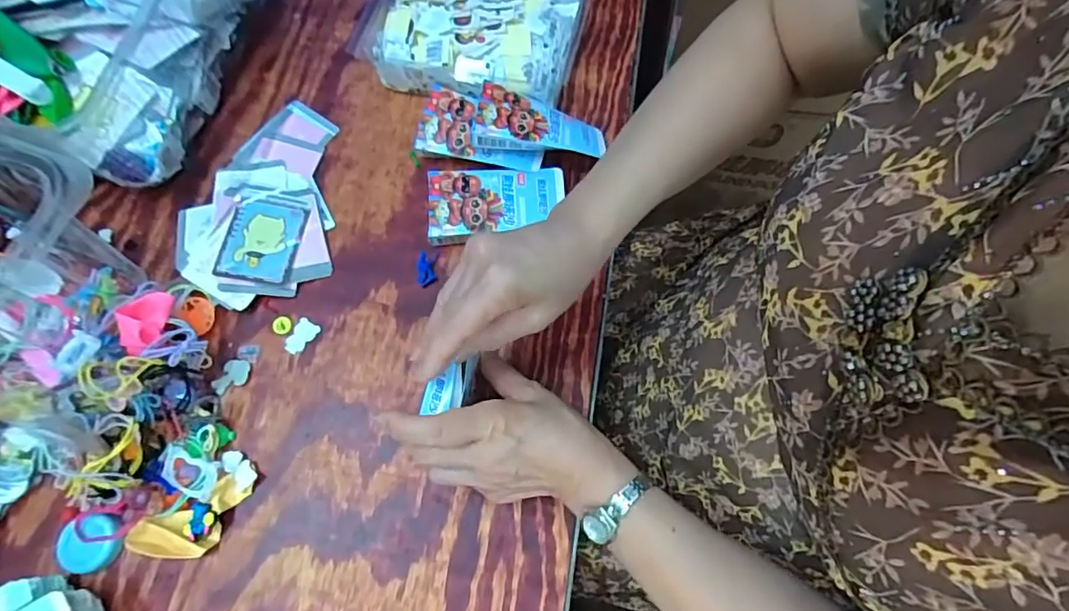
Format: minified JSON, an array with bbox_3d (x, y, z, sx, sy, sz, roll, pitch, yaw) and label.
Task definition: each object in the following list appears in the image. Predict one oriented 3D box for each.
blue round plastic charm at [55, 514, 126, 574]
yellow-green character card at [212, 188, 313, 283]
[{"bbox_3d":[-0.331,0.177,0.414,0.046,0.012,0.039,-4,69,0],"label":"blue round plastic charm"},{"bbox_3d":[-0.245,-0.064,0.499,0.070,0.008,0.089,10,67,-3],"label":"yellow-green character card"}]

